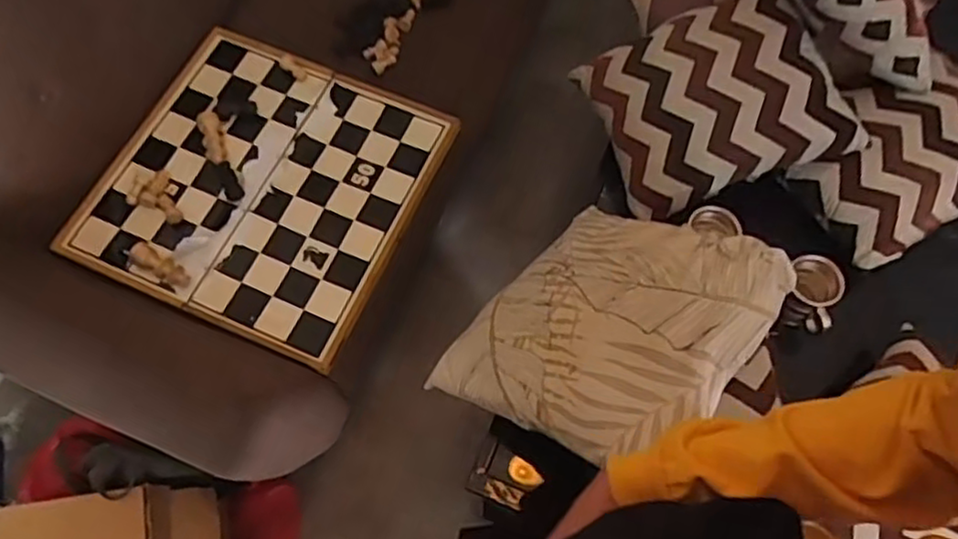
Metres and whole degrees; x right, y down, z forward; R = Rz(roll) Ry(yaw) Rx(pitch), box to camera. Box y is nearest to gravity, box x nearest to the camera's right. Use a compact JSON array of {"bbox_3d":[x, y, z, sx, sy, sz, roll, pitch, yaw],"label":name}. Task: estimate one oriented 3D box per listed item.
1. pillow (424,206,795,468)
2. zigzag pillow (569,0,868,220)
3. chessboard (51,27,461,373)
[{"bbox_3d":[0.159,0.071,0.851,0.325,0.110,0.339,26,75,42],"label":"pillow"},{"bbox_3d":[0.350,-0.253,1.041,0.329,0.110,0.291,-23,79,15],"label":"zigzag pillow"},{"bbox_3d":[-0.367,-0.153,1.187,0.512,0.043,0.513,22,69,10],"label":"chessboard"}]

